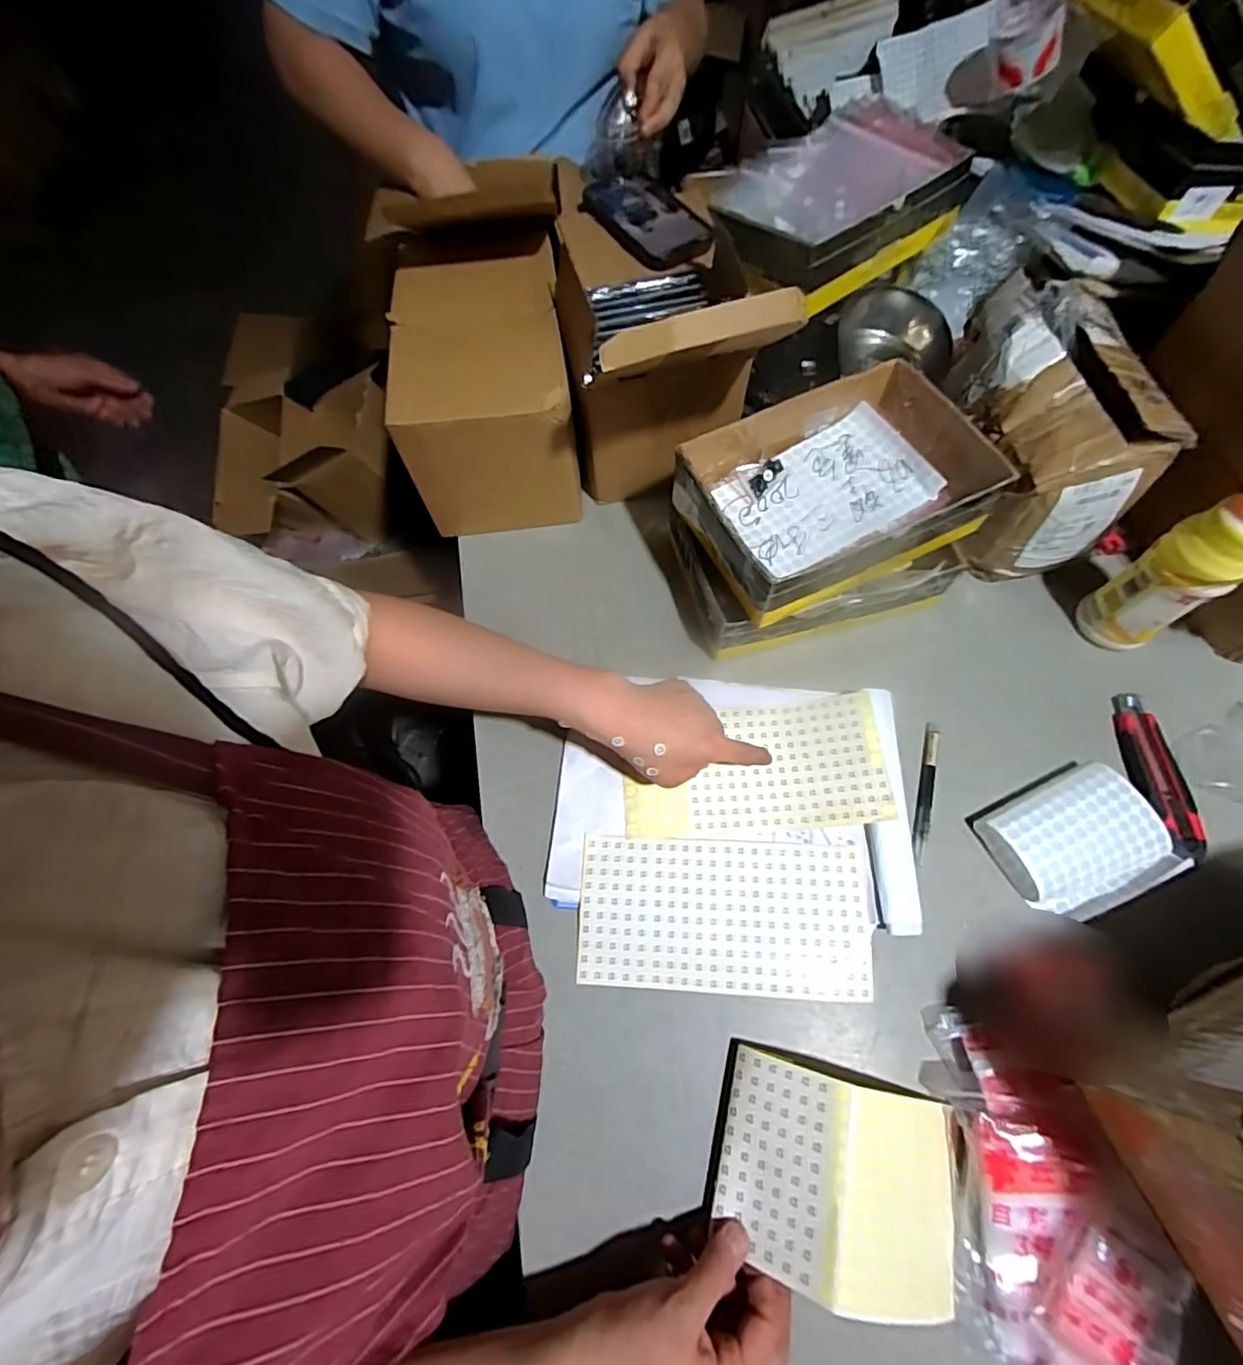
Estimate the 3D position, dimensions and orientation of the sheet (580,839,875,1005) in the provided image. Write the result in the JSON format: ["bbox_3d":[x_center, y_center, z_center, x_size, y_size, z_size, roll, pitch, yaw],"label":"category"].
[{"bbox_3d":[0.086,0.202,0.498,0.243,0.008,0.123,1,69,5],"label":"sheet"}]

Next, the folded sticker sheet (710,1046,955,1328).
[{"bbox_3d":[0.150,0.342,0.392,0.153,0.049,0.120,12,68,9],"label":"folded sticker sheet"}]

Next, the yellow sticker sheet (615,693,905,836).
[{"bbox_3d":[0.121,0.080,0.539,0.234,0.015,0.117,-6,66,6],"label":"yellow sticker sheet"}]

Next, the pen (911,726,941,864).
[{"bbox_3d":[0.284,0.102,0.531,0.014,0.007,0.134,17,68,11],"label":"pen"}]

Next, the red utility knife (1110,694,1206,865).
[{"bbox_3d":[0.490,0.082,0.522,0.040,0.020,0.154,3,67,5],"label":"red utility knife"}]

